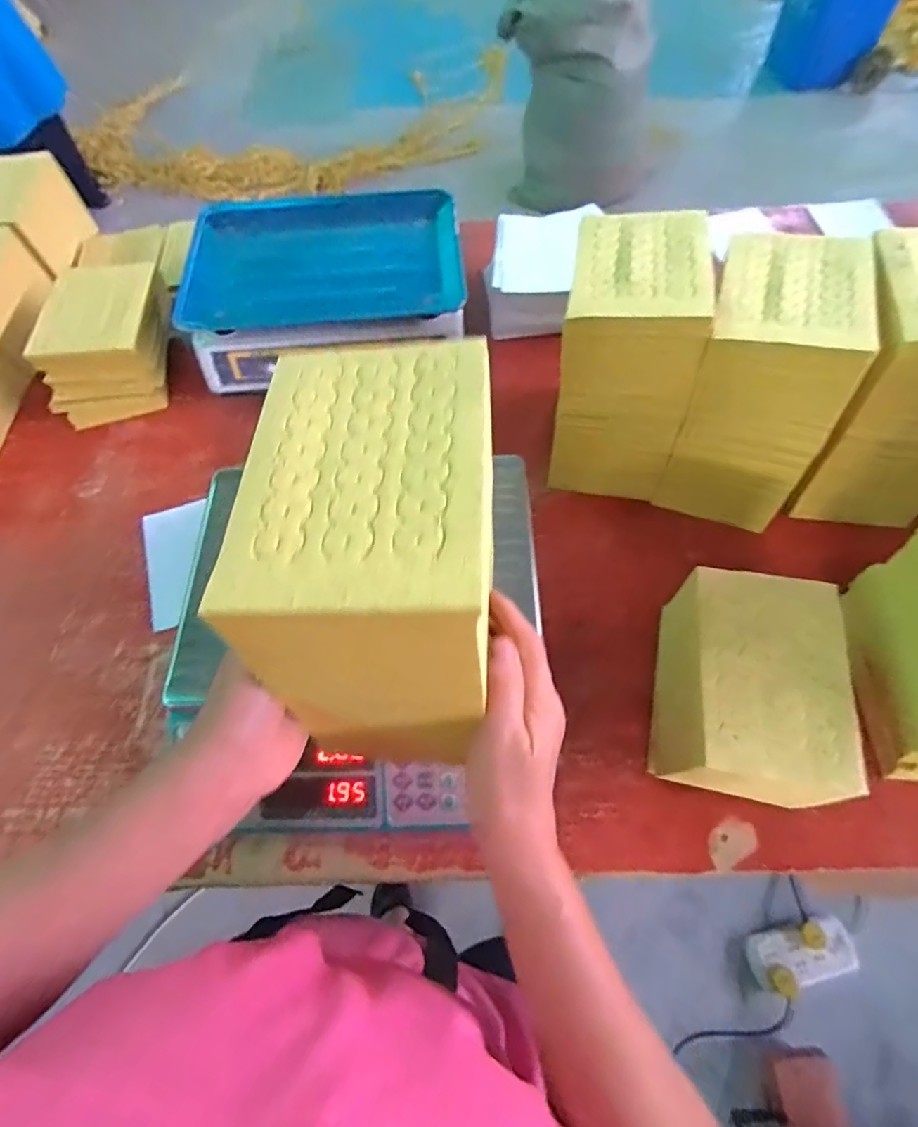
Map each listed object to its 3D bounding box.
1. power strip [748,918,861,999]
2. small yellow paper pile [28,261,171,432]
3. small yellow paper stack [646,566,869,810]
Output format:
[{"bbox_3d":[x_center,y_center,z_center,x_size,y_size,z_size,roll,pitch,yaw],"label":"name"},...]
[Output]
[{"bbox_3d":[0.700,0.786,1.103,0.217,0.055,0.106,-13,63,-4],"label":"power strip"},{"bbox_3d":[-0.439,-0.275,0.693,0.134,0.107,0.175,-2,63,1],"label":"small yellow paper pile"},{"bbox_3d":[0.231,0.113,0.457,0.125,0.121,0.179,8,64,6],"label":"small yellow paper stack"}]

